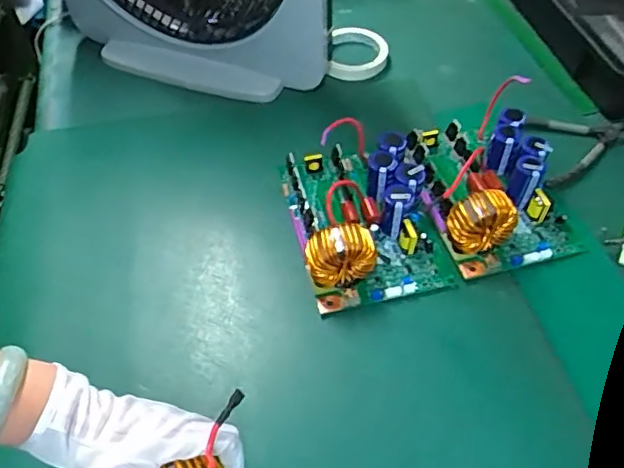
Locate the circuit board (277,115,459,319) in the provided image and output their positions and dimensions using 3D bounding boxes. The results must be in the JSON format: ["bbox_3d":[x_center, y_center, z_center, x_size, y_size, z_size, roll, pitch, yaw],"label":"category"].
[{"bbox_3d":[0.053,-0.029,0.604,0.150,0.061,0.201,-14,54,-9],"label":"circuit board"}]

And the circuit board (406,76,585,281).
[{"bbox_3d":[0.186,-0.056,0.625,0.139,0.061,0.193,-16,54,-11],"label":"circuit board"}]

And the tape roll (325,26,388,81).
[{"bbox_3d":[0.065,-0.249,0.808,0.078,0.026,0.090,4,53,4],"label":"tape roll"}]

